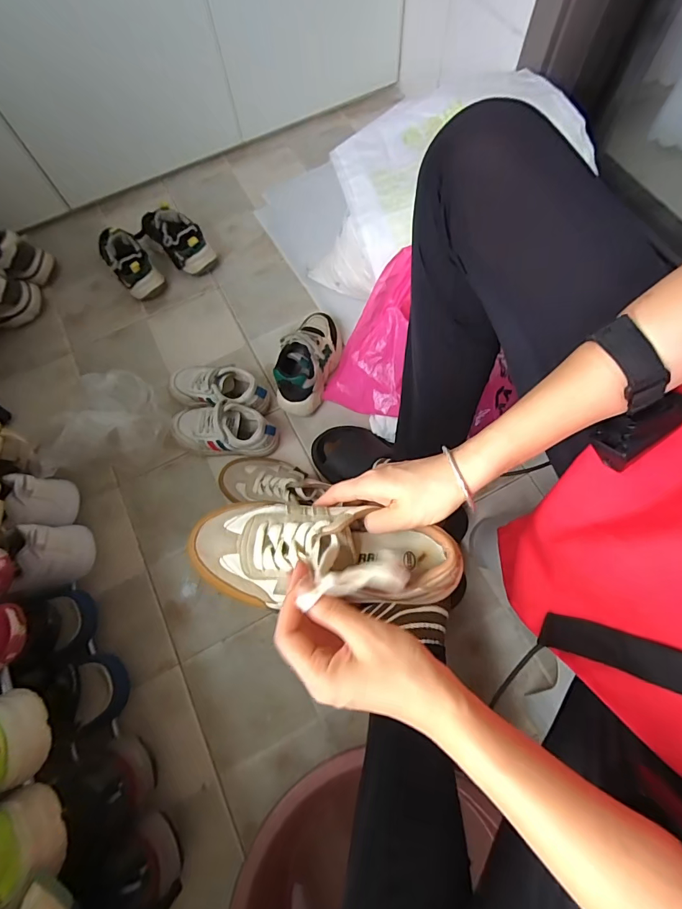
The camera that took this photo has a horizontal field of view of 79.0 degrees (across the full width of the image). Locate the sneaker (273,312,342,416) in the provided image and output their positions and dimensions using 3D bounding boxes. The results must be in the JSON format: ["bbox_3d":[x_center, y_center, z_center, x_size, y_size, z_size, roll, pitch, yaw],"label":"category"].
[{"bbox_3d":[-0.054,-0.160,0.698,0.082,0.078,0.179,20,72,9],"label":"sneaker"}]

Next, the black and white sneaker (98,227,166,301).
[{"bbox_3d":[-0.400,-0.364,0.776,0.066,0.088,0.135,-39,73,-11],"label":"black and white sneaker"}]

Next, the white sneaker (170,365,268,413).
[{"bbox_3d":[-0.208,-0.112,0.698,0.168,0.061,0.064,11,71,6],"label":"white sneaker"}]

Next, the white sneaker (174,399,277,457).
[{"bbox_3d":[-0.189,-0.043,0.669,0.167,0.063,0.070,5,70,4],"label":"white sneaker"}]

